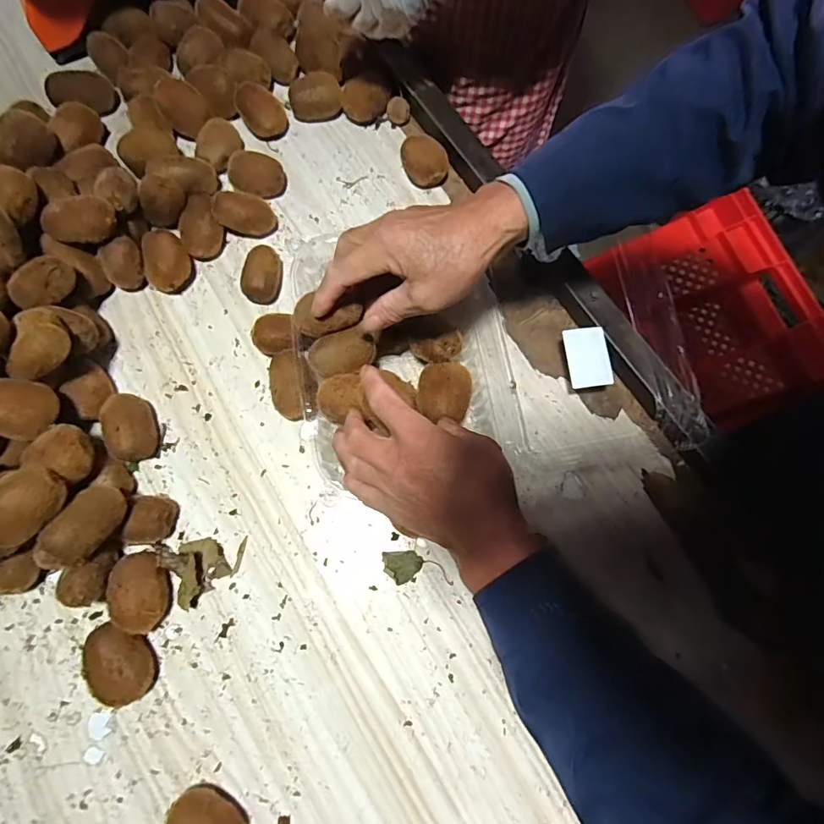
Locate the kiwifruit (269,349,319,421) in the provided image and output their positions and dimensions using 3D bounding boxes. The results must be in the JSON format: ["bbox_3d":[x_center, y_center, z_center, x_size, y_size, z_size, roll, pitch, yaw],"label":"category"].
[{"bbox_3d":[-0.111,-0.025,0.454,0.042,0.039,0.064,-4,77,-1],"label":"kiwifruit"}]

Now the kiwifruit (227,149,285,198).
[{"bbox_3d":[-0.168,-0.254,0.515,0.054,0.039,0.044,15,78,3],"label":"kiwifruit"}]

